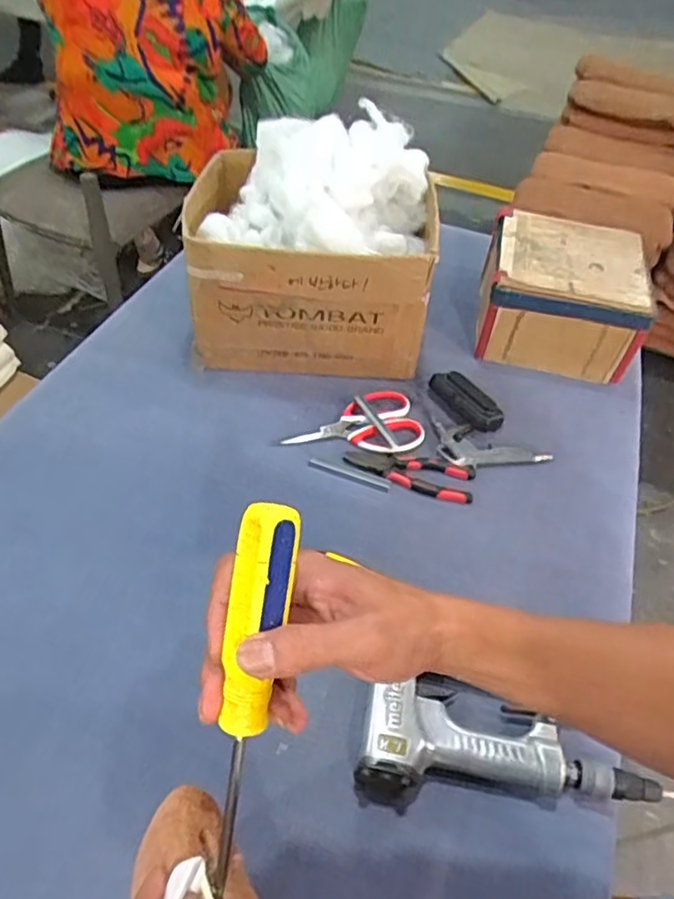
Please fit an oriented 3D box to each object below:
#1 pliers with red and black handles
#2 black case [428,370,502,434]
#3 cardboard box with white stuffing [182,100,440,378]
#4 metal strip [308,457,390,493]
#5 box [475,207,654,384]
[{"bbox_3d":[0.086,0.025,0.761,0.153,0.009,0.056,14,48,8],"label":"pliers with red and black handles"},{"bbox_3d":[0.169,-0.065,0.837,0.048,0.017,0.113,-25,54,-25],"label":"black case"},{"bbox_3d":[-0.033,-0.257,0.834,0.317,0.262,0.229,9,48,4],"label":"cardboard box with white stuffing"},{"bbox_3d":[0.014,0.030,0.754,0.101,0.004,0.015,20,49,13],"label":"metal strip"},{"bbox_3d":[0.315,-0.222,0.918,0.207,0.136,0.205,8,47,3],"label":"box"}]

